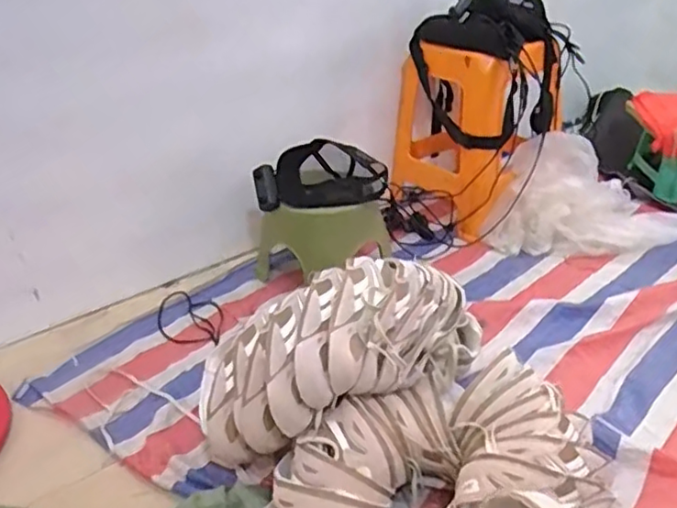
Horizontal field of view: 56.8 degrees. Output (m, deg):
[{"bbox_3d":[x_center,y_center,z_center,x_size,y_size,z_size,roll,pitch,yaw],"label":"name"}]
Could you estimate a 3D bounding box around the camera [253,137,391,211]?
[{"bbox_3d":[-0.042,-0.178,1.453,0.304,0.127,0.089,-6,29,-4],"label":"camera"}]

